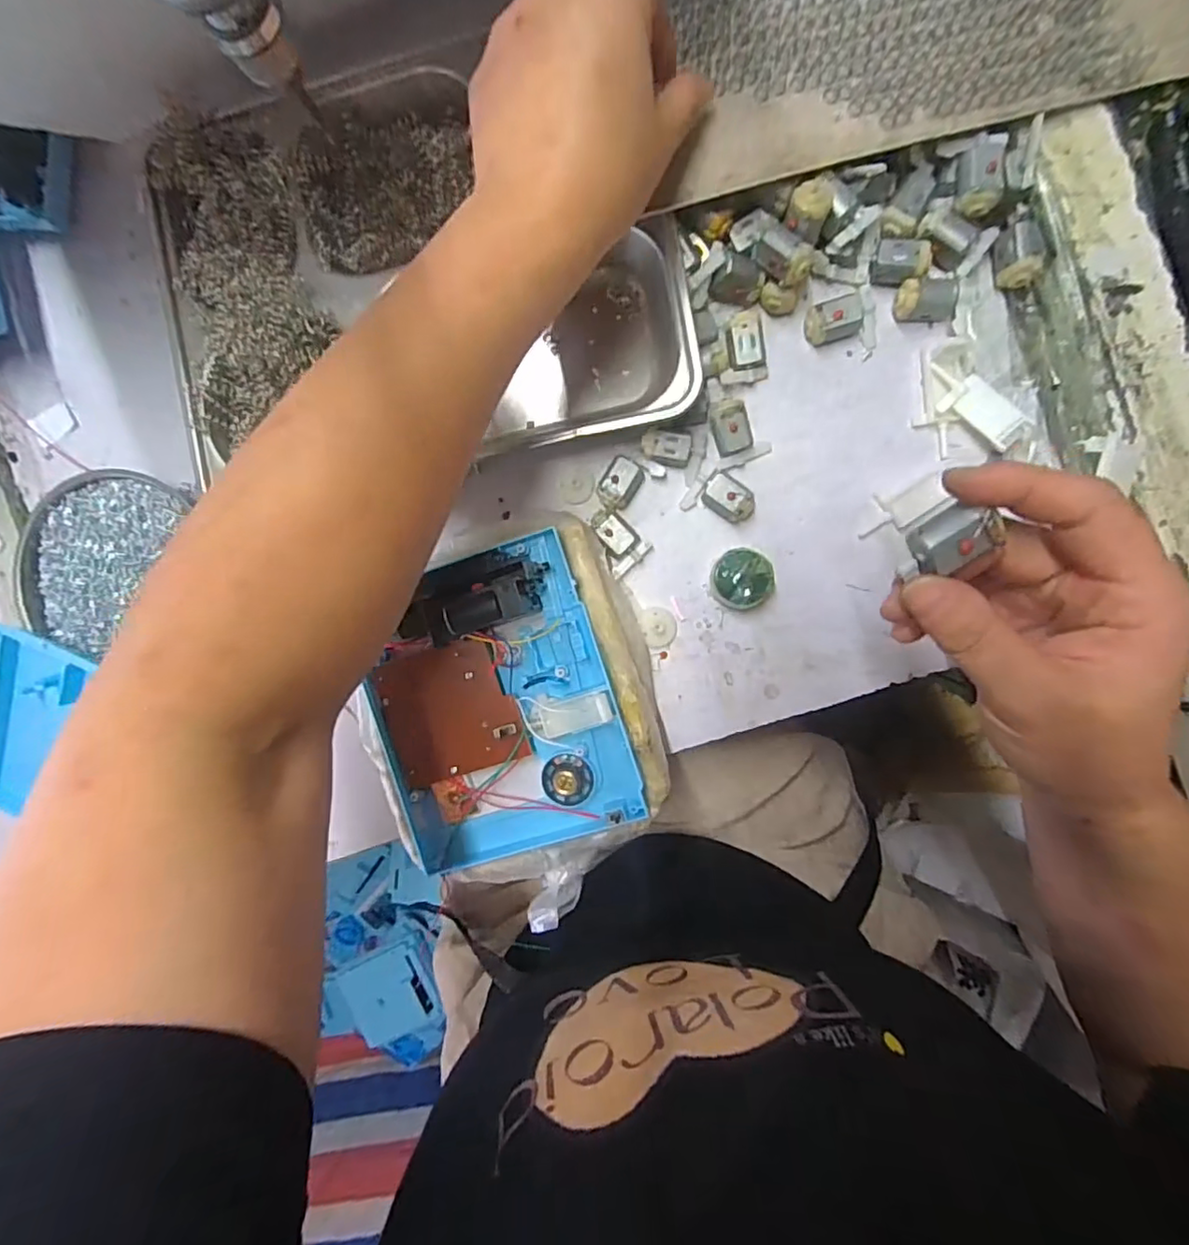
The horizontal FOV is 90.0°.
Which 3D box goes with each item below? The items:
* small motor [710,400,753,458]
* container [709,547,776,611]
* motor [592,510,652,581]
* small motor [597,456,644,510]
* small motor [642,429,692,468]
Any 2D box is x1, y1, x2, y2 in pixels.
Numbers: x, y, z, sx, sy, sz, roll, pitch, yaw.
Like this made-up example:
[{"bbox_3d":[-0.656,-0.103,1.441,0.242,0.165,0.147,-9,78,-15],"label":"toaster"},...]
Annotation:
[{"bbox_3d":[0.076,-0.108,0.330,0.020,0.020,0.027,-21,90,8],"label":"small motor"},{"bbox_3d":[0.084,-0.024,0.336,0.034,0.017,0.034,0,93,7],"label":"container"},{"bbox_3d":[0.012,-0.047,0.344,0.025,0.019,0.035,-43,87,8],"label":"motor"},{"bbox_3d":[0.015,-0.080,0.342,0.020,0.016,0.027,32,97,4],"label":"small motor"},{"bbox_3d":[0.041,-0.098,0.336,0.027,0.012,0.018,10,95,7],"label":"small motor"}]

